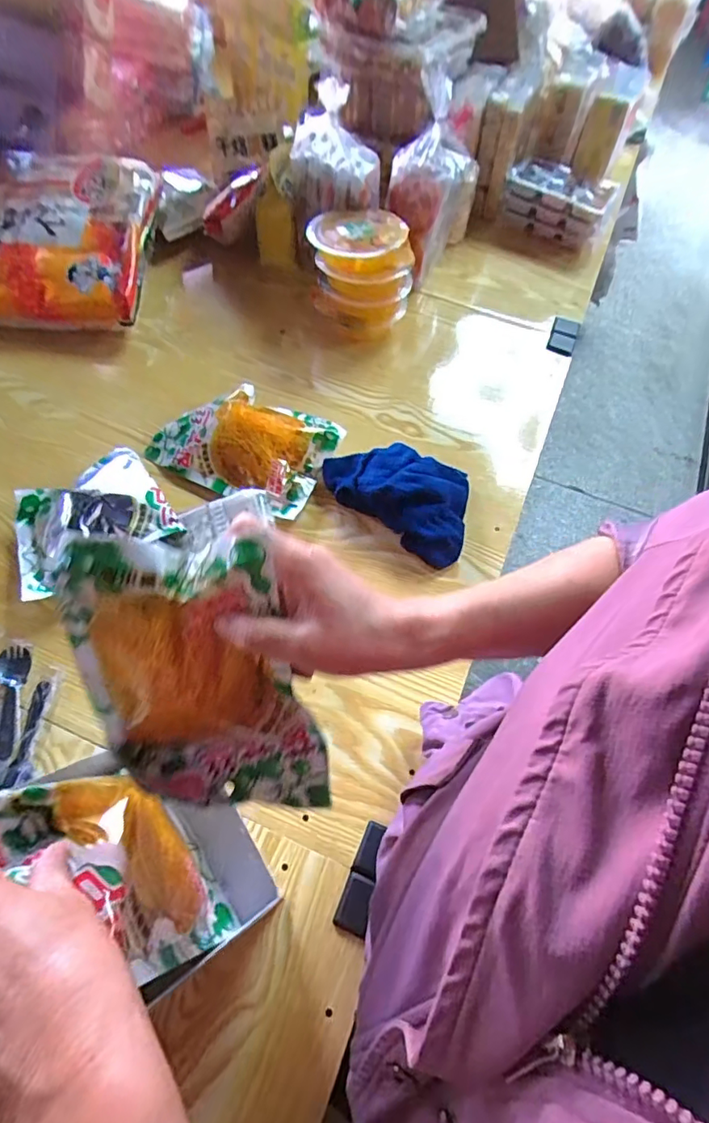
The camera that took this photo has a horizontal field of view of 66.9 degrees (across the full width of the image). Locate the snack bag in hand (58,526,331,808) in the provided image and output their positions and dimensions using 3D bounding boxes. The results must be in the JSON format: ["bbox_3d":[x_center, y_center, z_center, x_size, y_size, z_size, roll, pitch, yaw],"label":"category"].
[{"bbox_3d":[-0.100,0.081,0.347,0.140,0.206,0.041,-1,31,8],"label":"snack bag in hand"}]

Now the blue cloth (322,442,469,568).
[{"bbox_3d":[0.045,-0.078,0.640,0.181,0.058,0.136,12,59,4],"label":"blue cloth"}]

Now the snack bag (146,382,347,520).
[{"bbox_3d":[-0.140,-0.152,0.681,0.214,0.053,0.144,24,61,10],"label":"snack bag"}]

